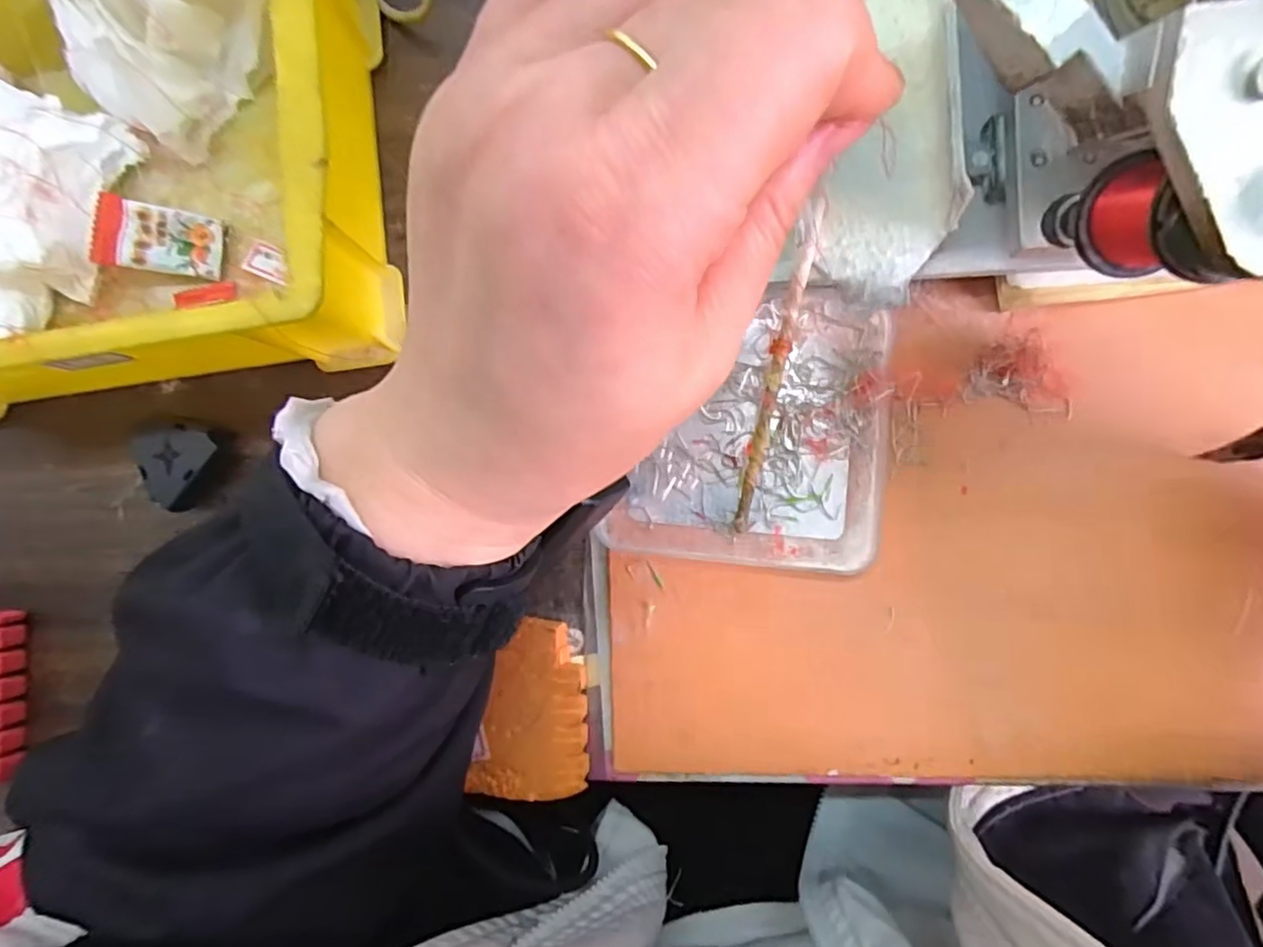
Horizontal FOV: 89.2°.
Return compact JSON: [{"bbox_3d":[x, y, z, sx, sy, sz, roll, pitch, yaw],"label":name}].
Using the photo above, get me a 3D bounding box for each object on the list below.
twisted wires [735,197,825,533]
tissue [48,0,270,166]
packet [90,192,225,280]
[{"bbox_3d":[0.053,-0.038,0.237,0.007,0.004,0.120,14,98,8],"label":"twisted wires"},{"bbox_3d":[-0.197,-0.184,0.264,0.054,0.056,0.079,34,92,8],"label":"tissue"},{"bbox_3d":[-0.204,-0.102,0.277,0.048,0.005,0.028,6,94,-14],"label":"packet"}]

